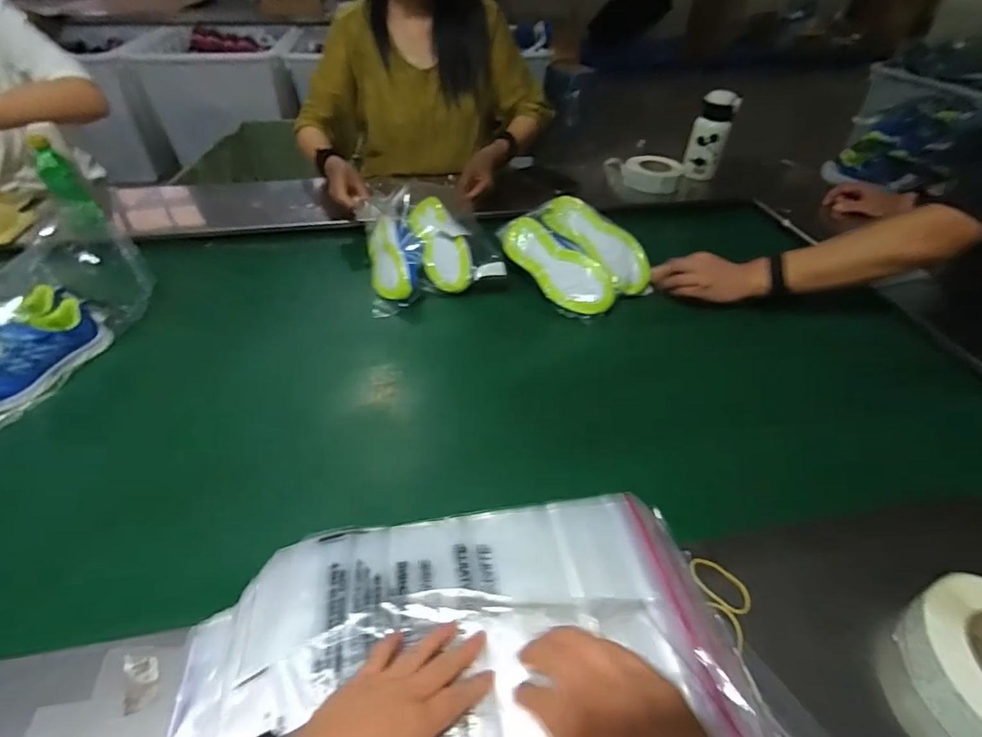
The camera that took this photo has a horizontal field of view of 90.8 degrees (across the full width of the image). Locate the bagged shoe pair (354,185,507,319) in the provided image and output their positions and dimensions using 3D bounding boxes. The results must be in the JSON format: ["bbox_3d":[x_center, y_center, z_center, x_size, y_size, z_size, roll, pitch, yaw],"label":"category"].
[{"bbox_3d":[-0.111,-0.224,0.892,0.224,0.117,0.243,-6,42,-10],"label":"bagged shoe pair"}]

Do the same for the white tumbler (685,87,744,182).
[{"bbox_3d":[0.529,-0.558,1.172,0.087,0.180,0.093,15,43,14],"label":"white tumbler"}]

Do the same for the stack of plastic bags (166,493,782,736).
[{"bbox_3d":[-0.013,0.270,0.372,0.450,0.036,0.338,-6,42,-9],"label":"stack of plastic bags"}]

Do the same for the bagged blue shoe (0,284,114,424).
[{"bbox_3d":[-0.655,-0.027,0.673,0.115,0.095,0.220,21,44,20],"label":"bagged blue shoe"}]

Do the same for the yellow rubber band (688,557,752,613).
[{"bbox_3d":[0.222,0.209,0.469,0.037,0.005,0.061,-23,43,-30],"label":"yellow rubber band"}]

